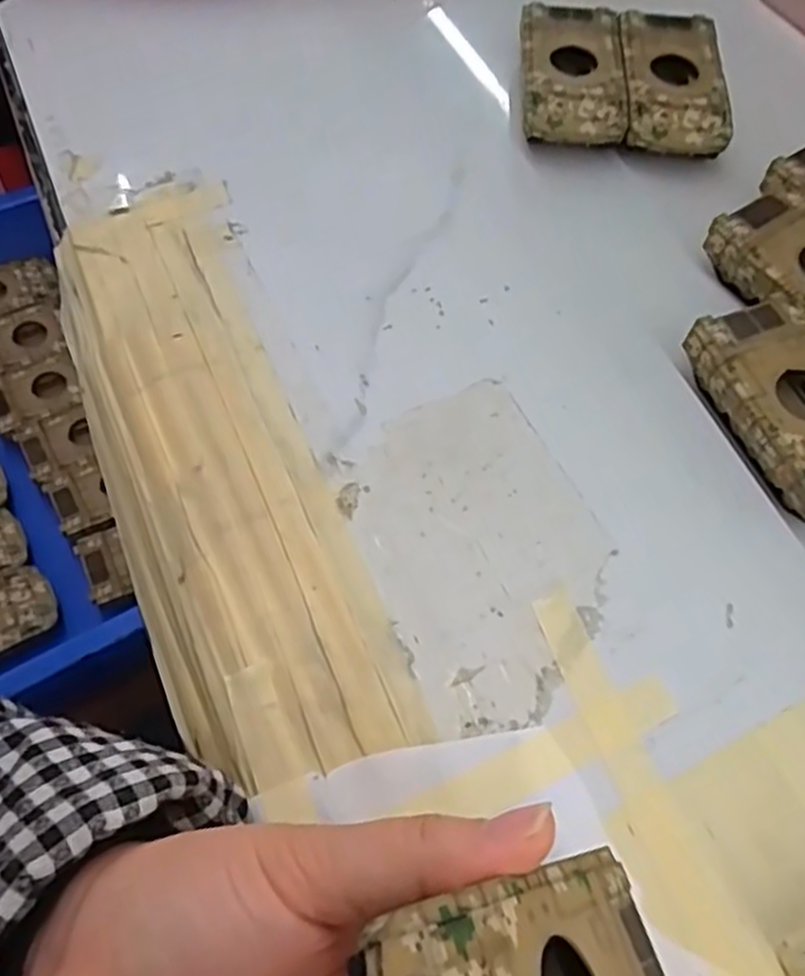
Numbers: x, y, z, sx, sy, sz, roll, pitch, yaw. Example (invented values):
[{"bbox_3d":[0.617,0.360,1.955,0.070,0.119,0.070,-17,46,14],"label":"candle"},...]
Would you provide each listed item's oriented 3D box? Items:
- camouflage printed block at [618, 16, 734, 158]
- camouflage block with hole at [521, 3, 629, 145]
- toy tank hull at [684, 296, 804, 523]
[{"bbox_3d":[0.136,-0.203,0.390,0.050,0.025,0.088,4,62,0],"label":"camouflage printed block"},{"bbox_3d":[0.086,-0.208,0.391,0.050,0.026,0.089,4,62,0],"label":"camouflage block with hole"},{"bbox_3d":[0.155,-0.027,0.299,0.052,0.026,0.094,-17,64,-11],"label":"toy tank hull"}]

